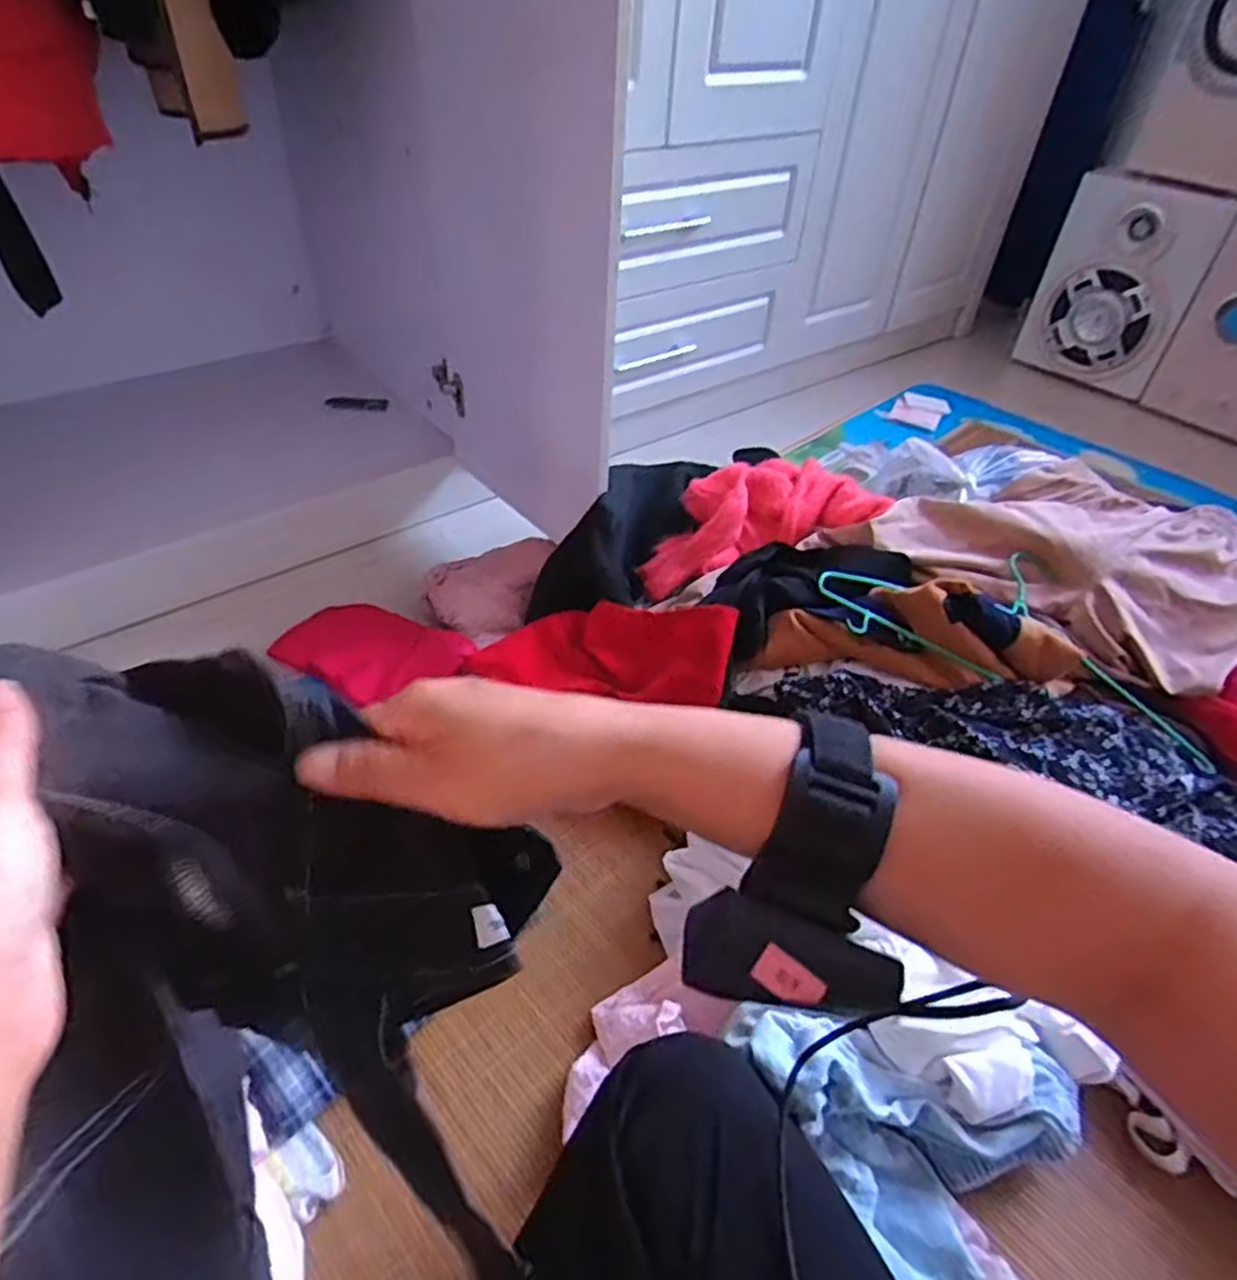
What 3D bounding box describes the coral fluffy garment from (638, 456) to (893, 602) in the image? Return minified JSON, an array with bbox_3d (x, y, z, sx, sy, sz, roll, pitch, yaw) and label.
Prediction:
[{"bbox_3d":[0.174,-0.169,1.031,0.324,0.104,0.161,-22,46,-2],"label":"coral fluffy garment"}]

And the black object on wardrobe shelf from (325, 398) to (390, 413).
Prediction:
[{"bbox_3d":[-0.440,-0.398,1.294,0.103,0.021,0.009,5,43,2],"label":"black object on wardrobe shelf"}]

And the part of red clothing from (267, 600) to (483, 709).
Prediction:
[{"bbox_3d":[-0.302,0.009,0.931,0.252,0.057,0.134,23,46,20],"label":"part of red clothing"}]

